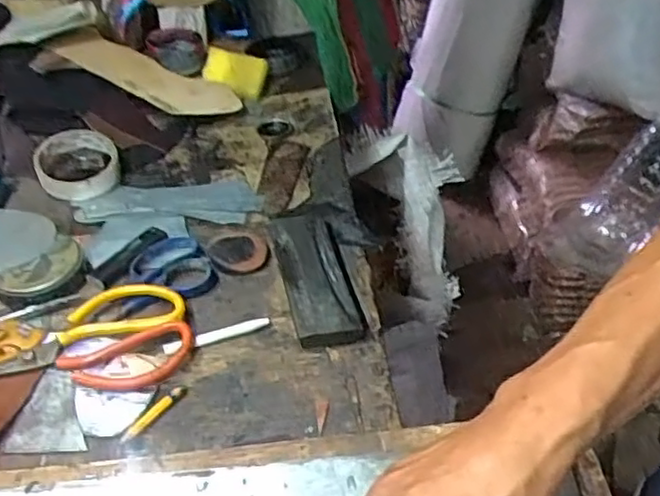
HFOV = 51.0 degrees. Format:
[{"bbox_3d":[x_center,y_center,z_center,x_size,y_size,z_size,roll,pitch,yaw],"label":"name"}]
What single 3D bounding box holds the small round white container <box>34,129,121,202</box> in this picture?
[{"bbox_3d":[-0.272,-0.089,0.751,0.084,0.043,0.088,-2,39,2],"label":"small round white container"}]

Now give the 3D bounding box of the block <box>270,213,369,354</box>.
[{"bbox_3d":[-0.015,0.022,0.604,0.055,0.024,0.157,-11,39,-9],"label":"block"}]

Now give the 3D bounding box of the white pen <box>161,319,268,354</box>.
[{"bbox_3d":[-0.090,0.070,0.554,0.085,0.009,0.011,-16,41,-15],"label":"white pen"}]

